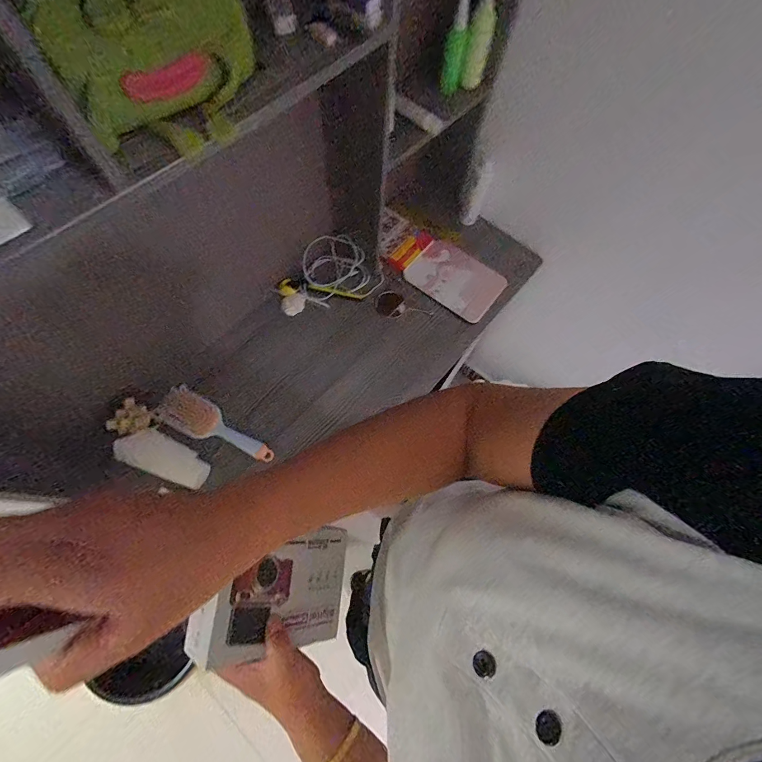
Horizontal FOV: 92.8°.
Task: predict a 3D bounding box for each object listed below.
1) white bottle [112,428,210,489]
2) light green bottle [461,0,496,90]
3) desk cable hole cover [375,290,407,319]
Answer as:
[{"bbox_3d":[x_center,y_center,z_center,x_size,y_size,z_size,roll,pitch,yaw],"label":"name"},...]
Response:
[{"bbox_3d":[-0.372,0.131,0.625,0.153,0.034,0.063,23,70,6],"label":"white bottle"},{"bbox_3d":[0.161,-0.557,0.598,0.037,0.121,0.030,12,69,3],"label":"light green bottle"},{"bbox_3d":[0.021,-0.168,0.796,0.063,0.010,0.064,-31,73,-13],"label":"desk cable hole cover"}]

